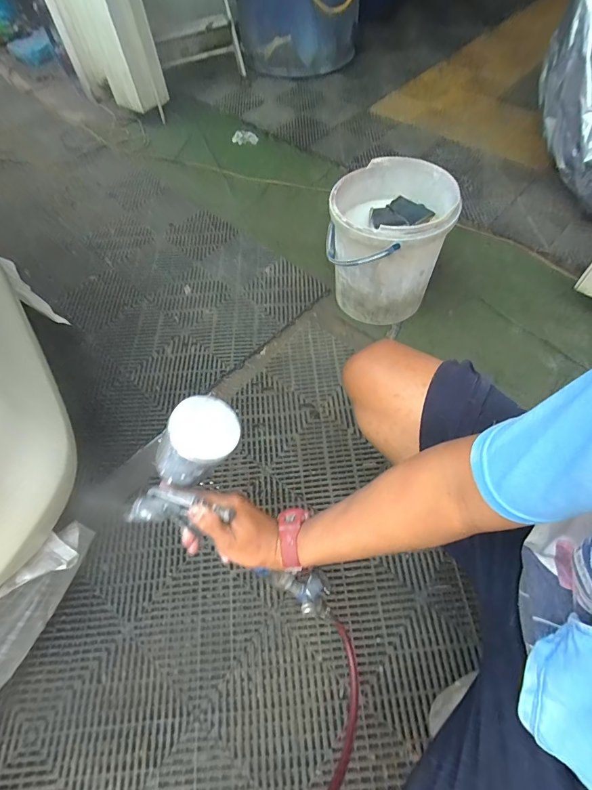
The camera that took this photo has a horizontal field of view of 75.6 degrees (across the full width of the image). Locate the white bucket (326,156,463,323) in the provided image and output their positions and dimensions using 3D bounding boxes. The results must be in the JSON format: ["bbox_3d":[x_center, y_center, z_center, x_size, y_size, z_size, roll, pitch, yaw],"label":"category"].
[{"bbox_3d":[0.224,-0.383,1.006,0.280,0.326,0.273,-1,59,2],"label":"white bucket"}]

